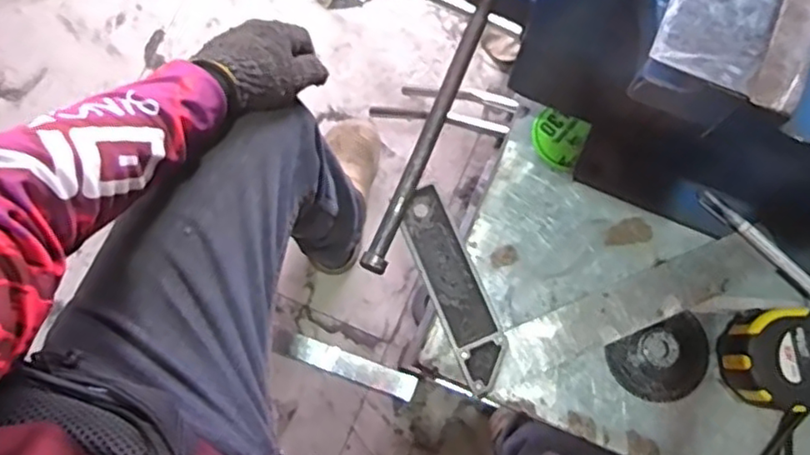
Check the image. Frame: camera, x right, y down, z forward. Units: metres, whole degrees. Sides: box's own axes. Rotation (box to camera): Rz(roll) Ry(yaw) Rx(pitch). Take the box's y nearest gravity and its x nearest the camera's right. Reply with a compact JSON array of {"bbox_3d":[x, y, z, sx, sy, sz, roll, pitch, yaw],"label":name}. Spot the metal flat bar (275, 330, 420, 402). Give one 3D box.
[{"bbox_3d":[-0.097,0.225,1.067,0.238,0.014,0.043,19,84,7],"label":"metal flat bar"}]

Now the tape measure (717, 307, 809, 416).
[{"bbox_3d":[0.309,0.108,0.536,0.086,0.044,0.084,0,78,-1],"label":"tape measure"}]

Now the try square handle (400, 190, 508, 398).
[{"bbox_3d":[0.042,0.052,0.562,0.041,0.010,0.177,-22,79,-6],"label":"try square handle"}]

